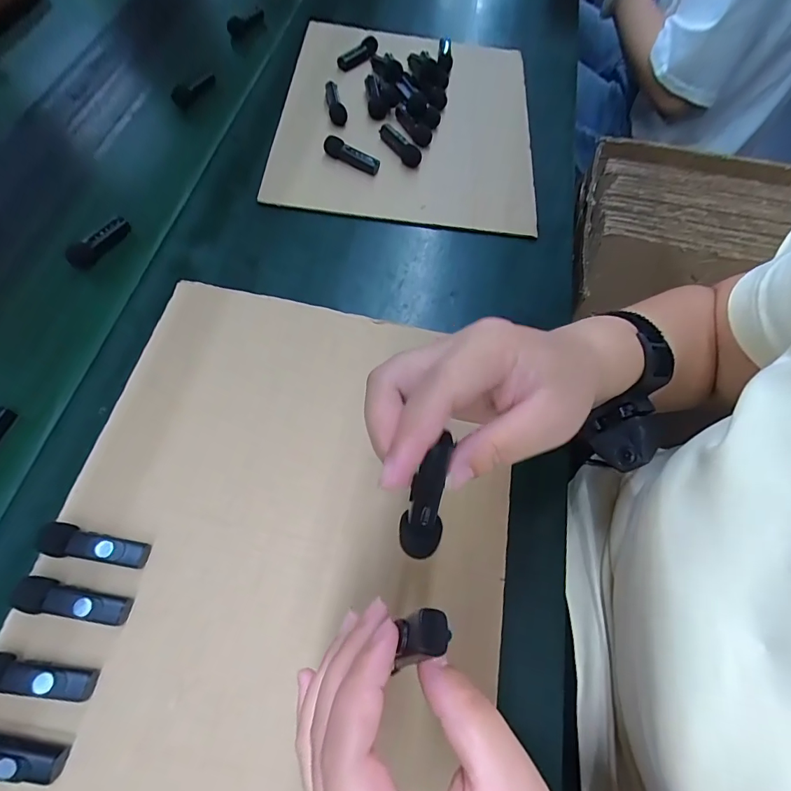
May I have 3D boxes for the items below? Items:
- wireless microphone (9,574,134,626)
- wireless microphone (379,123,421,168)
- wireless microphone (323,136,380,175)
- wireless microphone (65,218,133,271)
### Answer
[{"bbox_3d":[-0.192,0.122,0.261,0.064,0.016,0.018,10,64,2],"label":"wireless microphone"},{"bbox_3d":[0.005,-0.284,0.497,0.018,0.016,0.062,-32,69,-16],"label":"wireless microphone"},{"bbox_3d":[-0.048,-0.265,0.483,0.064,0.016,0.015,27,66,1],"label":"wireless microphone"},{"bbox_3d":[-0.283,-0.146,0.419,0.023,0.015,0.063,29,66,11],"label":"wireless microphone"}]

